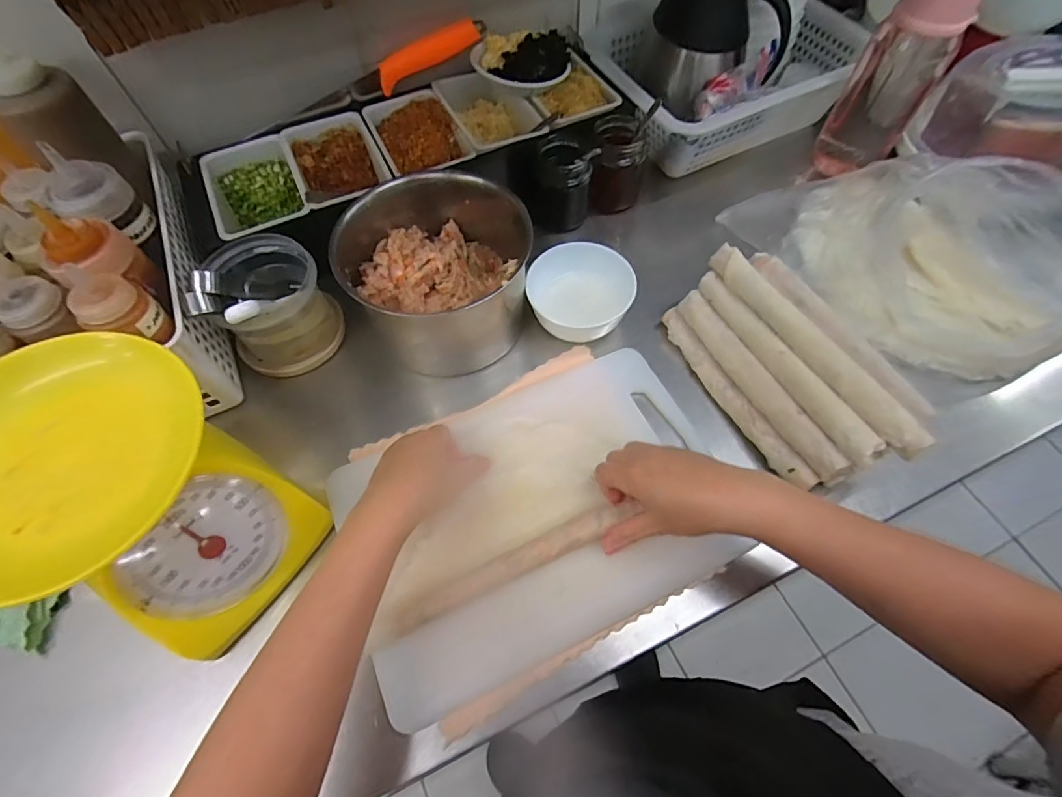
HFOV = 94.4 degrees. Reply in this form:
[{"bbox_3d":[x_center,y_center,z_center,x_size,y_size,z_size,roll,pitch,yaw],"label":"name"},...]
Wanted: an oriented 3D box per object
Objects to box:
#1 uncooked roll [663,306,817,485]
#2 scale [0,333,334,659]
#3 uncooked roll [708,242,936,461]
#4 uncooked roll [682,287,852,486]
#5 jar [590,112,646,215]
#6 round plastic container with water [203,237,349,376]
[{"bbox_3d":[0.183,-0.005,0.453,0.017,0.022,0.201,-25,64,-11],"label":"uncooked roll"},{"bbox_3d":[-0.269,0.072,0.344,0.158,0.165,0.164,33,68,18],"label":"scale"},{"bbox_3d":[0.236,-0.047,0.423,0.028,0.031,0.230,-25,64,-11],"label":"uncooked roll"},{"bbox_3d":[0.199,-0.017,0.439,0.022,0.020,0.206,-25,64,-11],"label":"uncooked roll"},{"bbox_3d":[0.101,-0.270,0.574,0.059,0.095,0.062,11,63,7],"label":"jar"},{"bbox_3d":[-0.251,-0.090,0.481,0.103,0.109,0.104,-1,62,1],"label":"round plastic container with water"}]

